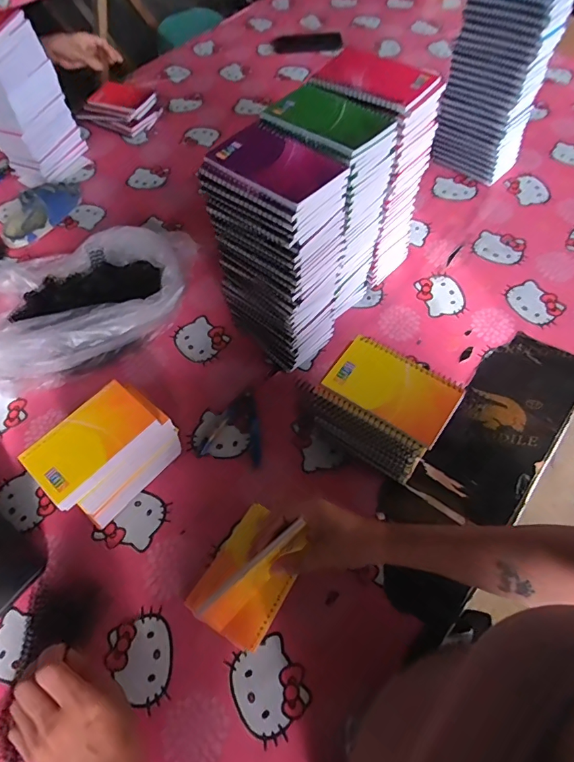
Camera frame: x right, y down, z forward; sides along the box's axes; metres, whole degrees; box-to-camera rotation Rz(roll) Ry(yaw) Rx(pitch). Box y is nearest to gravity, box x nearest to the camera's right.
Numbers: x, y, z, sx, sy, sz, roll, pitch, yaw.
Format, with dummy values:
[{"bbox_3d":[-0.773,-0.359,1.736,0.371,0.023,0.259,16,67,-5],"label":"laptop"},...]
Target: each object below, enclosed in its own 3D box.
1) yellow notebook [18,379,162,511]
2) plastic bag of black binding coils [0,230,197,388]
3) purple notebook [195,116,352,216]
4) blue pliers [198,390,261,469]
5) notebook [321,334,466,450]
[{"bbox_3d":[-0.214,0.066,0.502,0.079,0.020,0.128,36,67,23],"label":"yellow notebook"},{"bbox_3d":[-0.328,-0.123,0.689,0.355,0.109,0.259,-7,58,-1],"label":"plastic bag of black binding coils"},{"bbox_3d":[-0.013,-0.221,0.463,0.128,0.017,0.095,35,66,22],"label":"purple notebook"},{"bbox_3d":[-0.066,0.058,0.613,0.075,0.016,0.101,7,59,8],"label":"blue pliers"},{"bbox_3d":[0.113,0.006,0.485,0.129,0.013,0.079,31,65,20],"label":"notebook"}]

